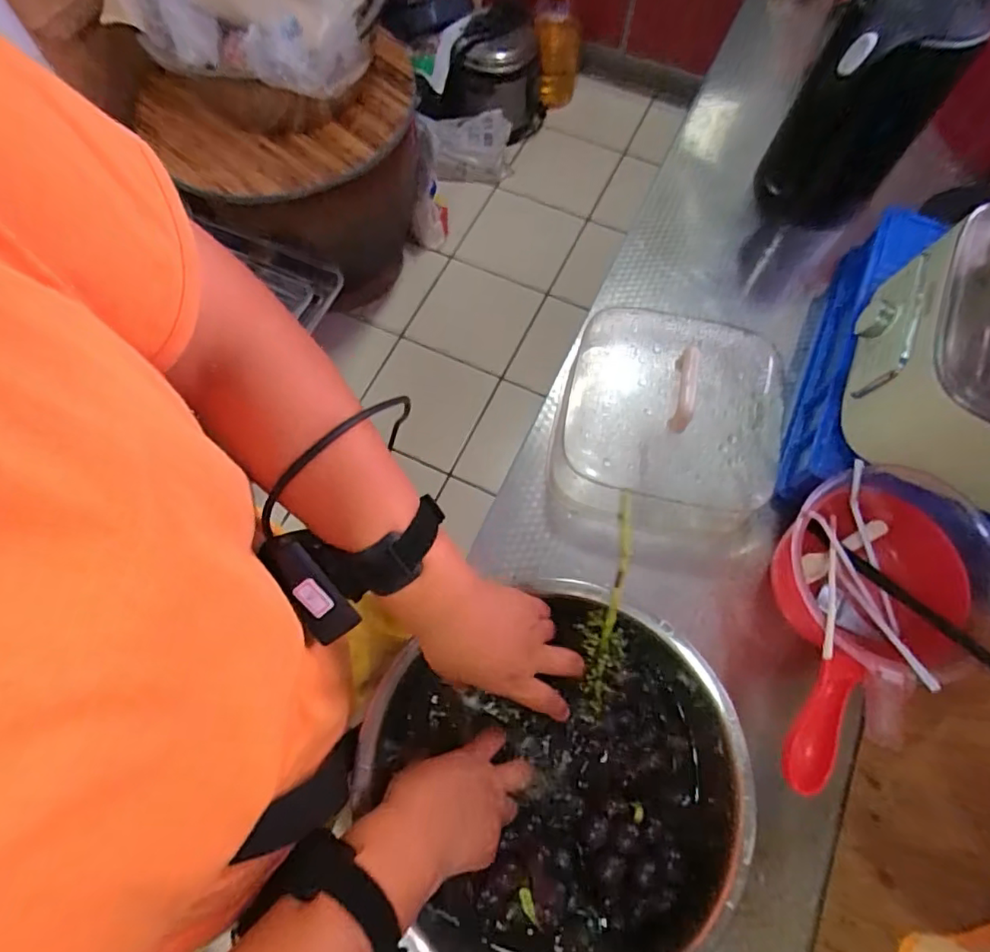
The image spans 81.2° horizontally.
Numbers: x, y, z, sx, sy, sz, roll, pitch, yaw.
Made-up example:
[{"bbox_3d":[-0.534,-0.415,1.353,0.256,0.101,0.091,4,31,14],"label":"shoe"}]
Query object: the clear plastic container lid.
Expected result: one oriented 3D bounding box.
[{"bbox_3d":[0.171,-0.073,0.547,0.198,0.062,0.198,-1,75,4],"label":"clear plastic container lid"}]

